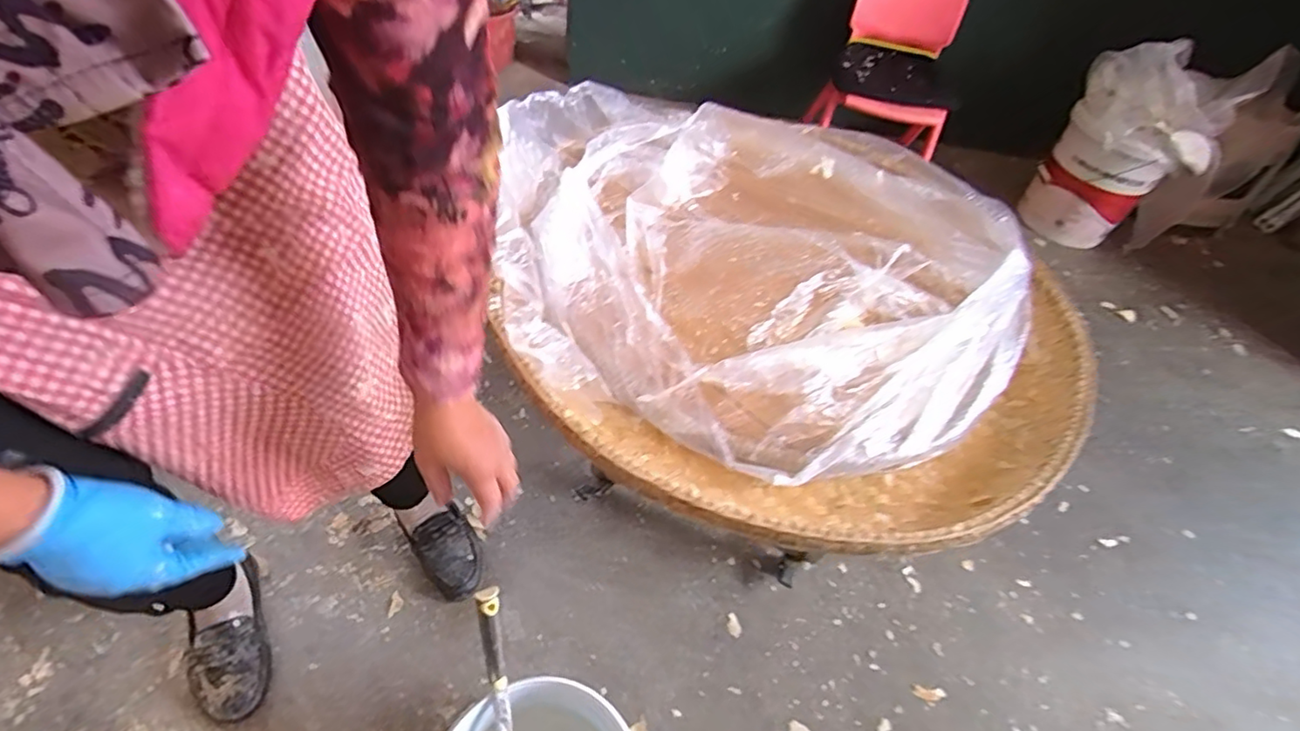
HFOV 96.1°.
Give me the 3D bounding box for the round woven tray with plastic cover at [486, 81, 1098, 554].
[{"bbox_3d":[0.183,-0.140,0.813,0.746,0.096,0.813,-5,52,-15],"label":"round woven tray with plastic cover"}]

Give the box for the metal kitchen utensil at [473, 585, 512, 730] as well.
[{"bbox_3d":[-0.168,0.357,0.656,0.024,0.245,0.023,-6,13,-10],"label":"metal kitchen utensil"}]

